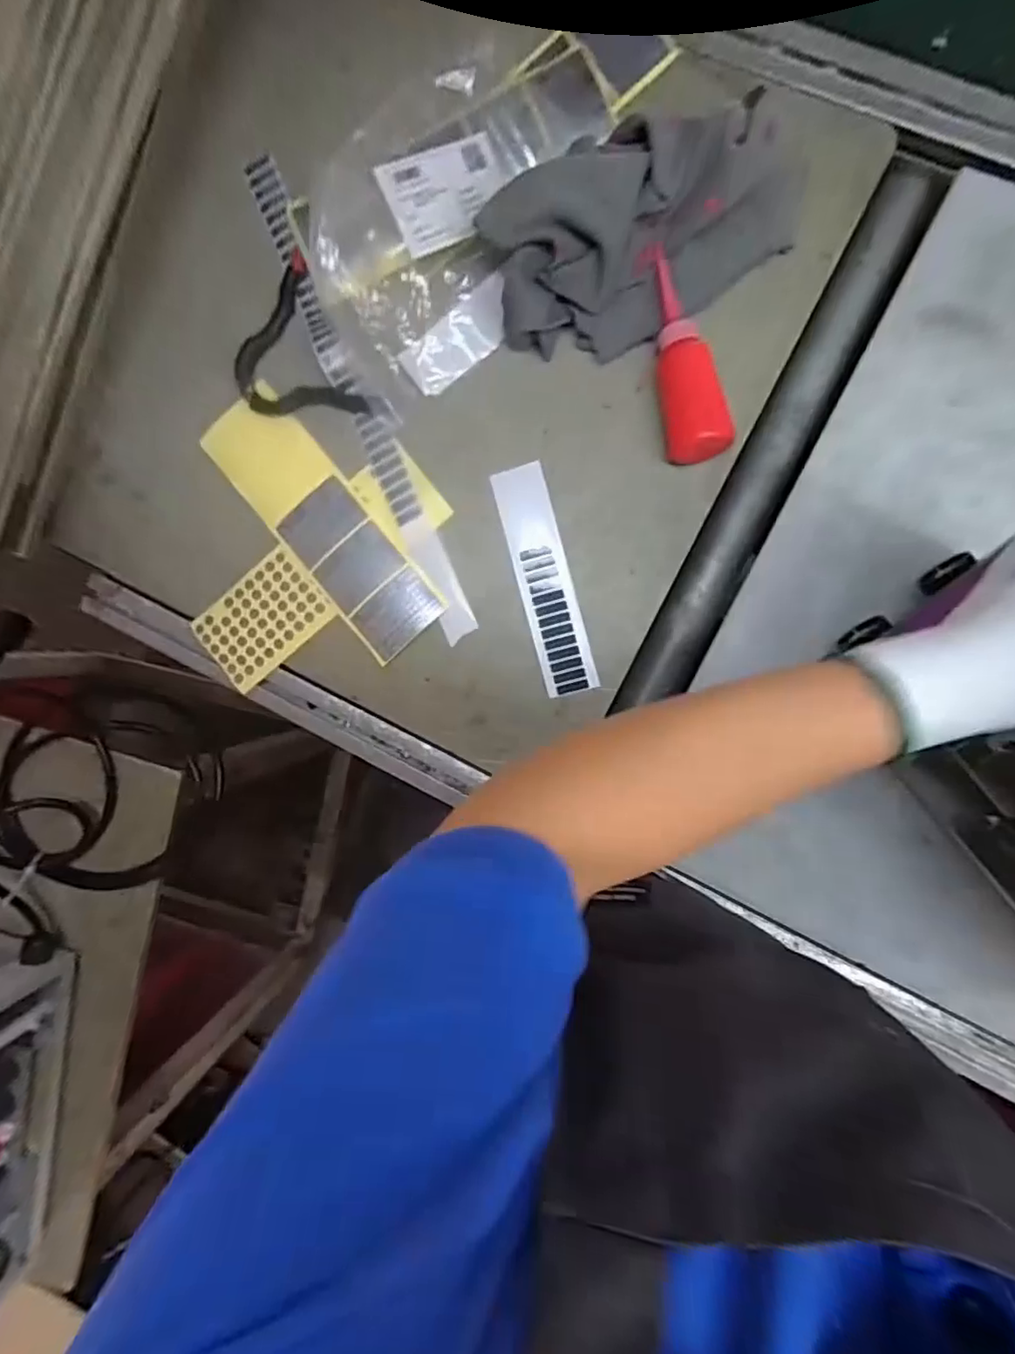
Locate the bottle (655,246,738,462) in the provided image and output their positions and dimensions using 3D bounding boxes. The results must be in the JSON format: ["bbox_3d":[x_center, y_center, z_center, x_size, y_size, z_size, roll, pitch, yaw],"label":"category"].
[{"bbox_3d":[0.144,-0.253,0.482,0.052,0.038,0.169,-7,92,9],"label":"bottle"}]

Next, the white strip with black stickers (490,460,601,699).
[{"bbox_3d":[0.034,-0.083,0.525,0.045,0.004,0.199,-15,90,11],"label":"white strip with black stickers"}]

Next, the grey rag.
[{"bbox_3d":[0.104,-0.346,0.467,0.244,0.069,0.134,-24,89,9],"label":"grey rag"}]

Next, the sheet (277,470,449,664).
[{"bbox_3d":[-0.134,-0.099,0.544,0.078,0.007,0.163,-40,87,9],"label":"sheet"}]

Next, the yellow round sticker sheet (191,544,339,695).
[{"bbox_3d":[-0.229,-0.053,0.565,0.123,0.004,0.084,-39,87,9],"label":"yellow round sticker sheet"}]

